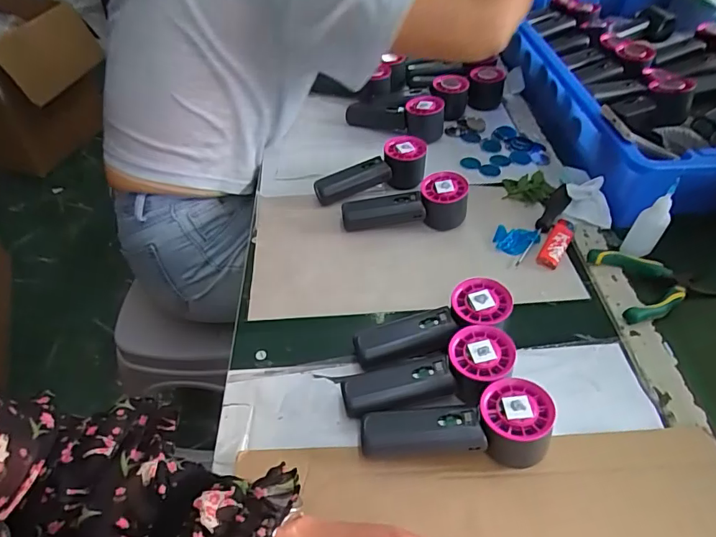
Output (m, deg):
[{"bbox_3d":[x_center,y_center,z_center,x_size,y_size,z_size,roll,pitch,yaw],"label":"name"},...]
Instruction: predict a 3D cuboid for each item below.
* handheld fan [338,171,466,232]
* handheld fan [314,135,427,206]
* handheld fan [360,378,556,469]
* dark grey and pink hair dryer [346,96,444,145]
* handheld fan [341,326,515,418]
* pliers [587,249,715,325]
[{"bbox_3d":[0.058,-0.076,0.600,0.153,0.058,0.047,-8,47,-6],"label":"handheld fan"},{"bbox_3d":[0.017,-0.133,0.658,0.156,0.056,0.061,-11,47,-9],"label":"handheld fan"},{"bbox_3d":[0.080,0.129,0.407,0.154,0.056,0.057,2,47,4],"label":"handheld fan"},{"bbox_3d":[0.059,-0.241,0.755,0.149,0.062,0.052,19,50,19],"label":"dark grey and pink hair dryer"},{"bbox_3d":[0.065,0.103,0.433,0.152,0.054,0.063,-15,48,-13],"label":"handheld fan"},{"bbox_3d":[0.341,0.014,0.540,0.127,0.018,0.098,-6,47,-4],"label":"pliers"}]

